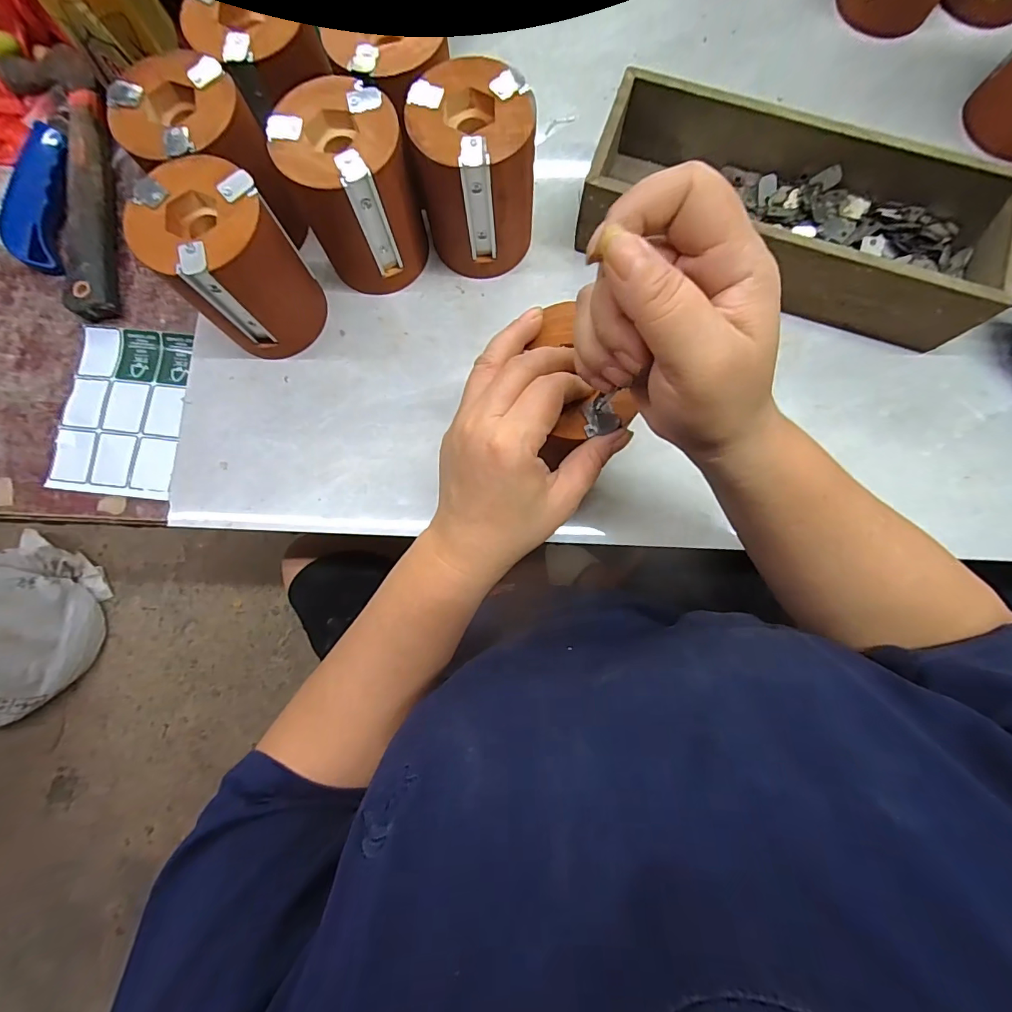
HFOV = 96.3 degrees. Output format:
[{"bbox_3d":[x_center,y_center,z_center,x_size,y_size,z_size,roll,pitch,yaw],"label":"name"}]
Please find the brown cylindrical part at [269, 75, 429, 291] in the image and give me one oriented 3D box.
[{"bbox_3d":[-0.103,-0.214,0.320,0.075,0.103,0.072,0,81,2],"label":"brown cylindrical part"}]

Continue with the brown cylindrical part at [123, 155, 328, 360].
[{"bbox_3d":[-0.178,-0.161,0.312,0.079,0.104,0.085,0,81,2],"label":"brown cylindrical part"}]

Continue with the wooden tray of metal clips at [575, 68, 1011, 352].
[{"bbox_3d":[0.203,-0.211,0.331,0.278,0.065,0.112,20,82,6],"label":"wooden tray of metal clips"}]

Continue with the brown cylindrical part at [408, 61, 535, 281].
[{"bbox_3d":[-0.018,-0.224,0.319,0.075,0.103,0.073,0,81,2],"label":"brown cylindrical part"}]

